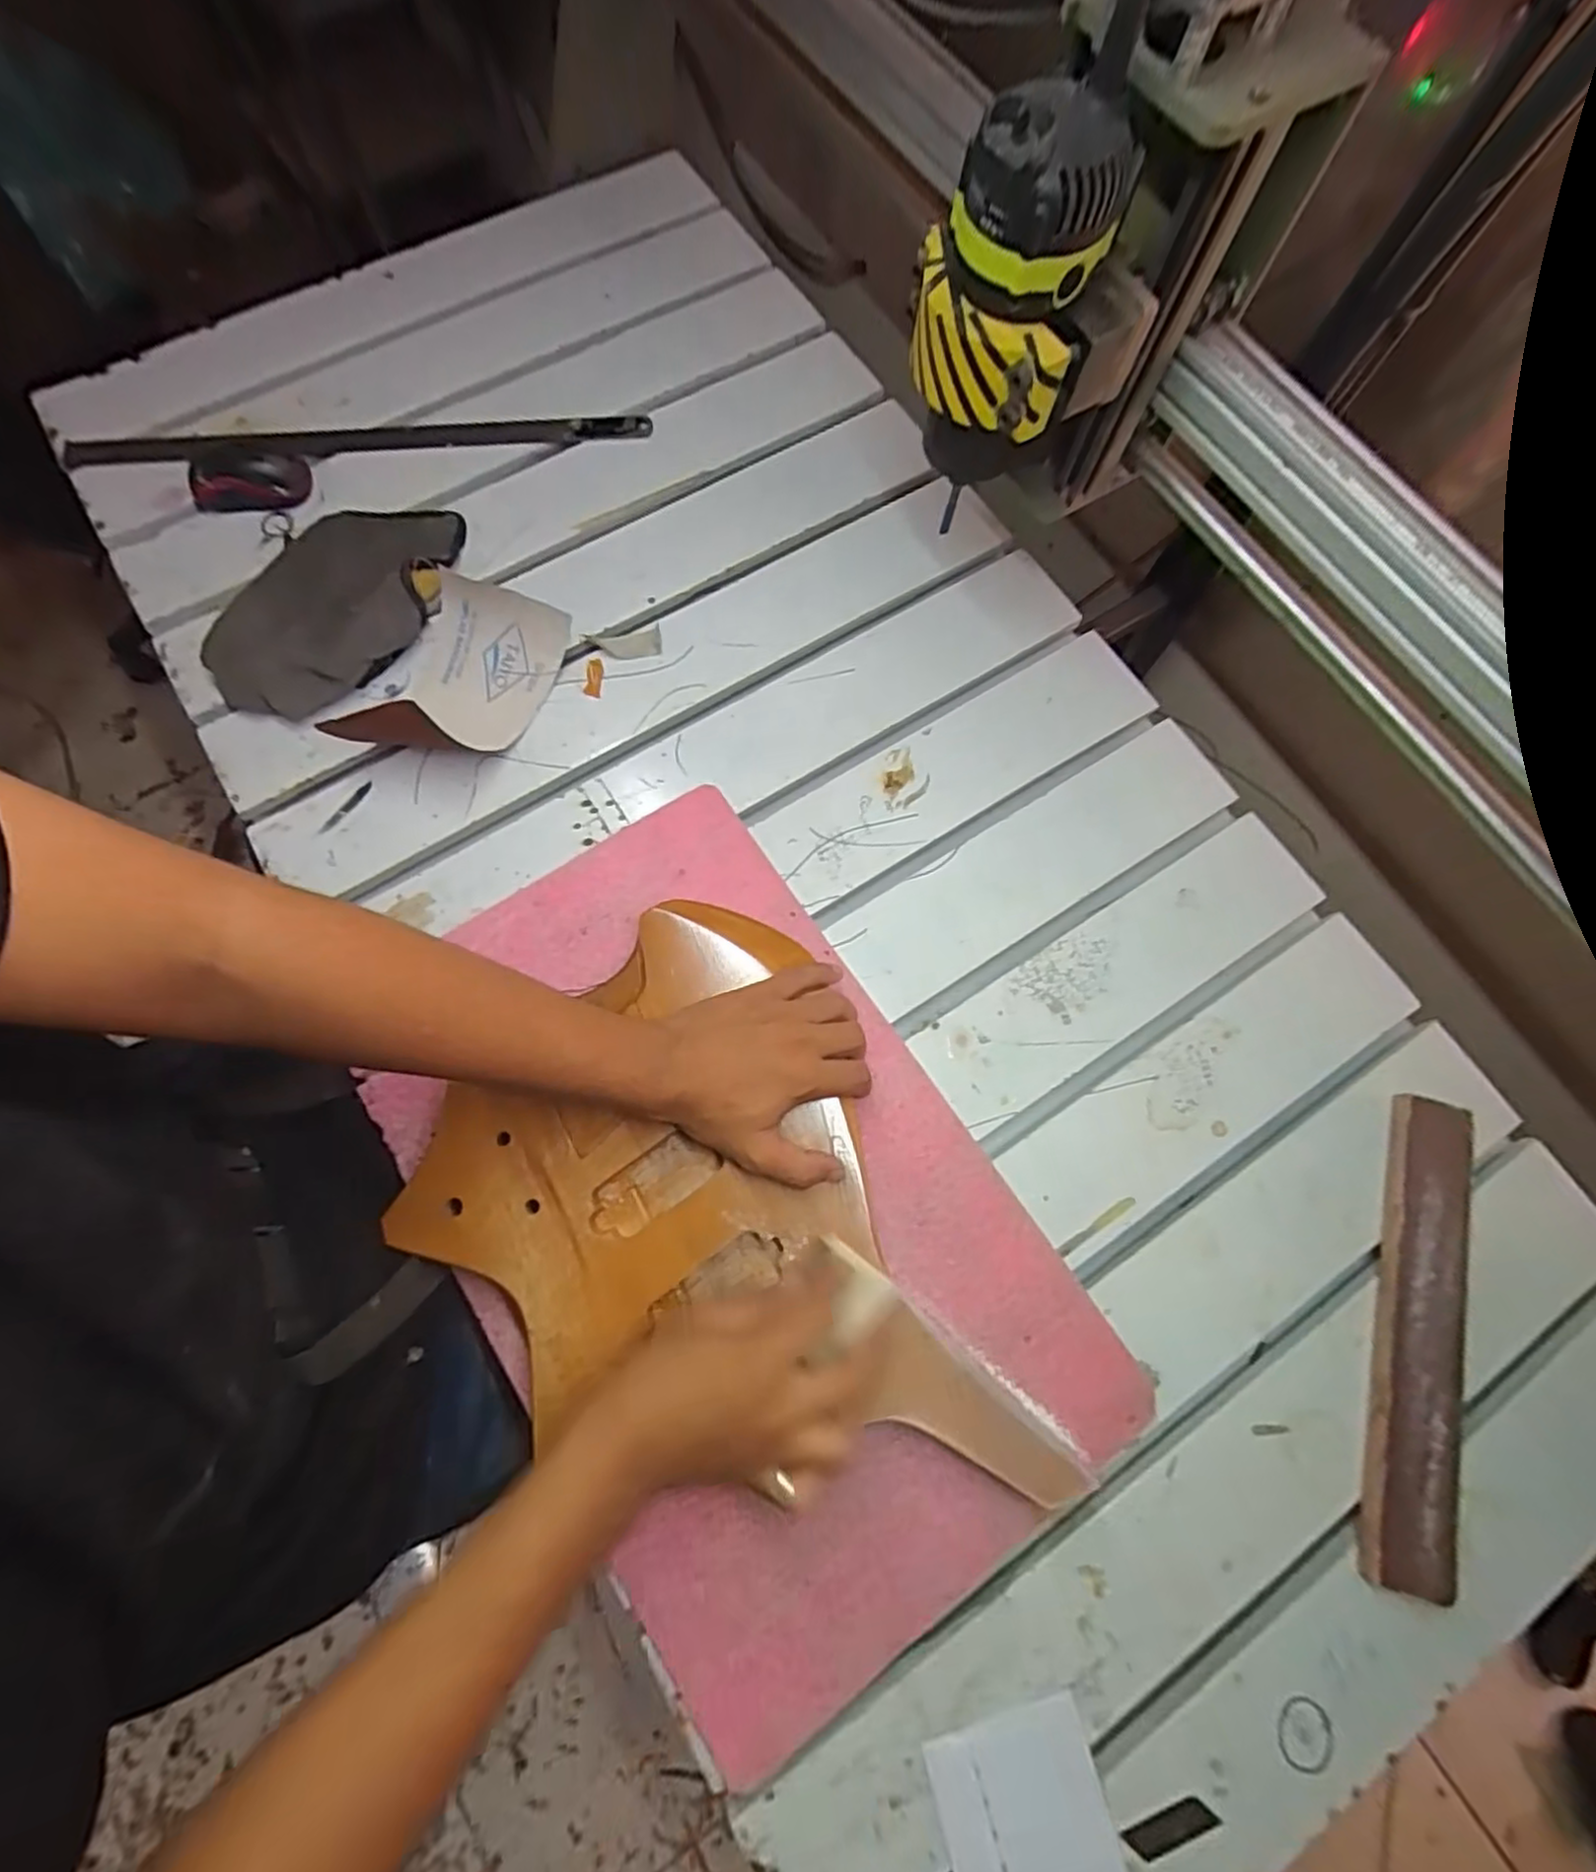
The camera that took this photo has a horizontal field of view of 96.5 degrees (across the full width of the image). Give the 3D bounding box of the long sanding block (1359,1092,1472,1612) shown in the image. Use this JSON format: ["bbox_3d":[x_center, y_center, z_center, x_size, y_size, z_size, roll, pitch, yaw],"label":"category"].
[{"bbox_3d":[0.416,0.262,0.474,0.053,0.020,0.303,15,75,2],"label":"long sanding block"}]

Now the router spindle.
[{"bbox_3d":[0.111,-0.346,0.408,0.096,0.175,0.083,9,75,1],"label":"router spindle"}]

